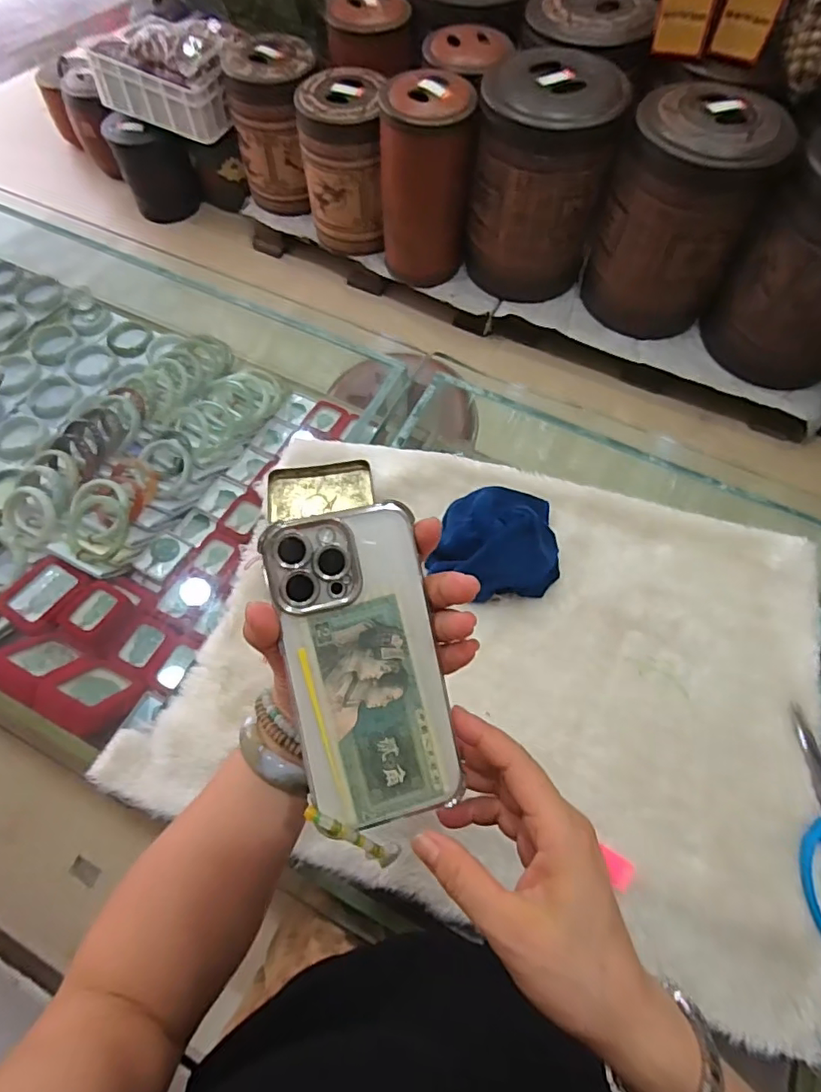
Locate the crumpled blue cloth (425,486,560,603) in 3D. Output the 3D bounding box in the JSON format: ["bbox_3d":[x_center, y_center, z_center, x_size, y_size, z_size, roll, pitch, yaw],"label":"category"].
[{"bbox_3d":[0.083,-0.007,0.562,0.133,0.049,0.117,-5,65,-3],"label":"crumpled blue cloth"}]

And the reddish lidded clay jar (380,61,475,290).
[{"bbox_3d":[0.043,-1.077,1.661,0.247,0.518,0.249,1,65,0],"label":"reddish lidded clay jar"}]

